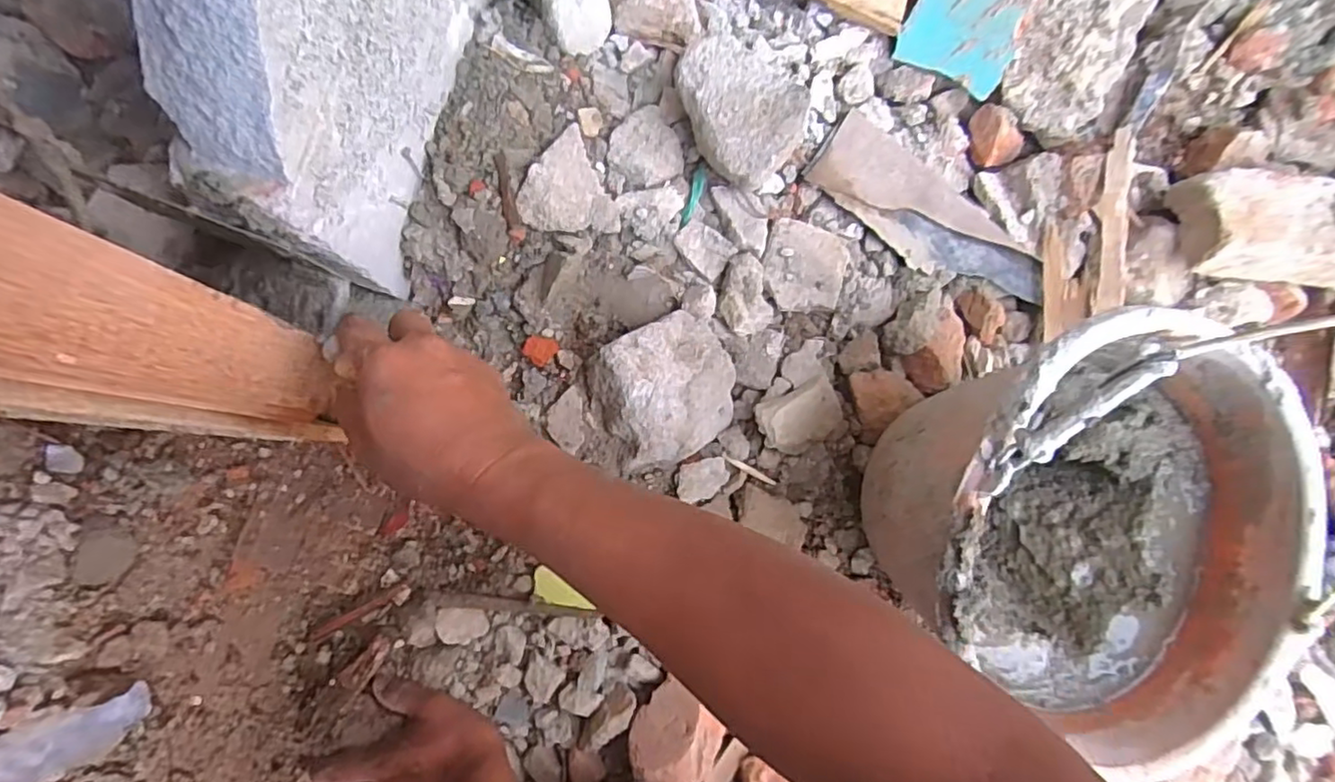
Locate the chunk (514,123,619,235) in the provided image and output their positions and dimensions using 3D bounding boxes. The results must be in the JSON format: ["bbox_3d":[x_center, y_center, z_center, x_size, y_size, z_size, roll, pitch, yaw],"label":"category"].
[{"bbox_3d":[-0.082,-0.174,0.522,0.080,0.022,0.082,-3,83,-5],"label":"chunk"}]

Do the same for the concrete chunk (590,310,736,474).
[{"bbox_3d":[0.002,-0.001,0.516,0.113,0.060,0.105,1,83,-4],"label":"concrete chunk"}]

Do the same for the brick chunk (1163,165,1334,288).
[{"bbox_3d":[0.609,-0.158,0.632,0.205,0.068,0.117,7,71,-3],"label":"brick chunk"}]

